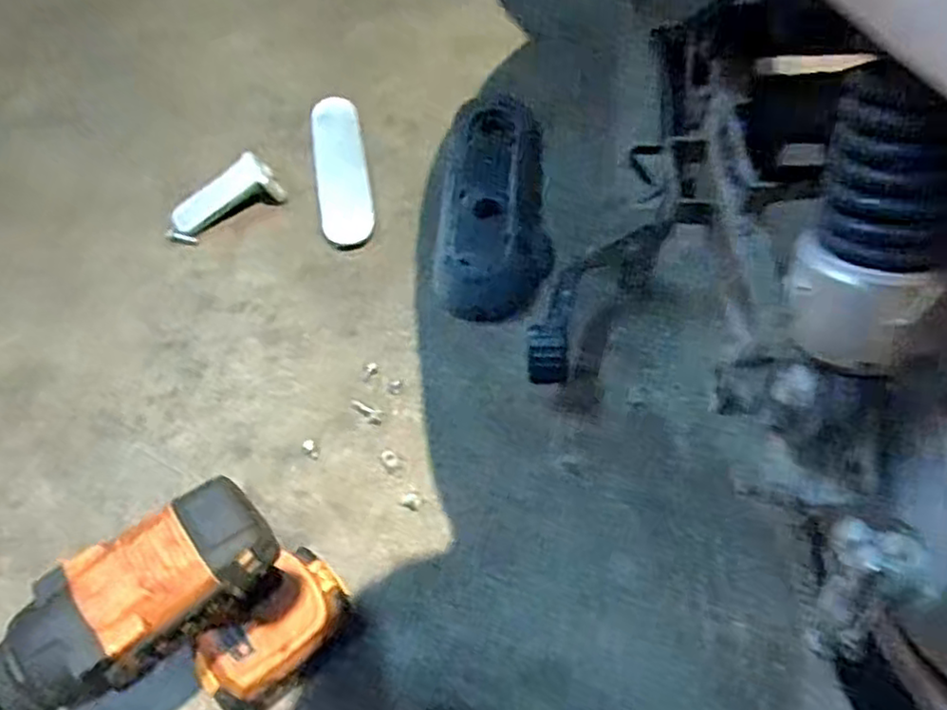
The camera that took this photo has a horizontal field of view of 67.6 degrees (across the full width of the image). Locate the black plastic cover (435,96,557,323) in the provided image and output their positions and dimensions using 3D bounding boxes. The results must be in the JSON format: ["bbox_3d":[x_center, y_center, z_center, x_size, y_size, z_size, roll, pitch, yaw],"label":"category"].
[{"bbox_3d":[0.024,-0.161,0.734,0.116,0.034,0.294,3,60,3],"label":"black plastic cover"}]

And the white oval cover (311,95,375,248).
[{"bbox_3d":[-0.147,-0.209,0.779,0.054,0.009,0.214,-10,60,-4],"label":"white oval cover"}]

